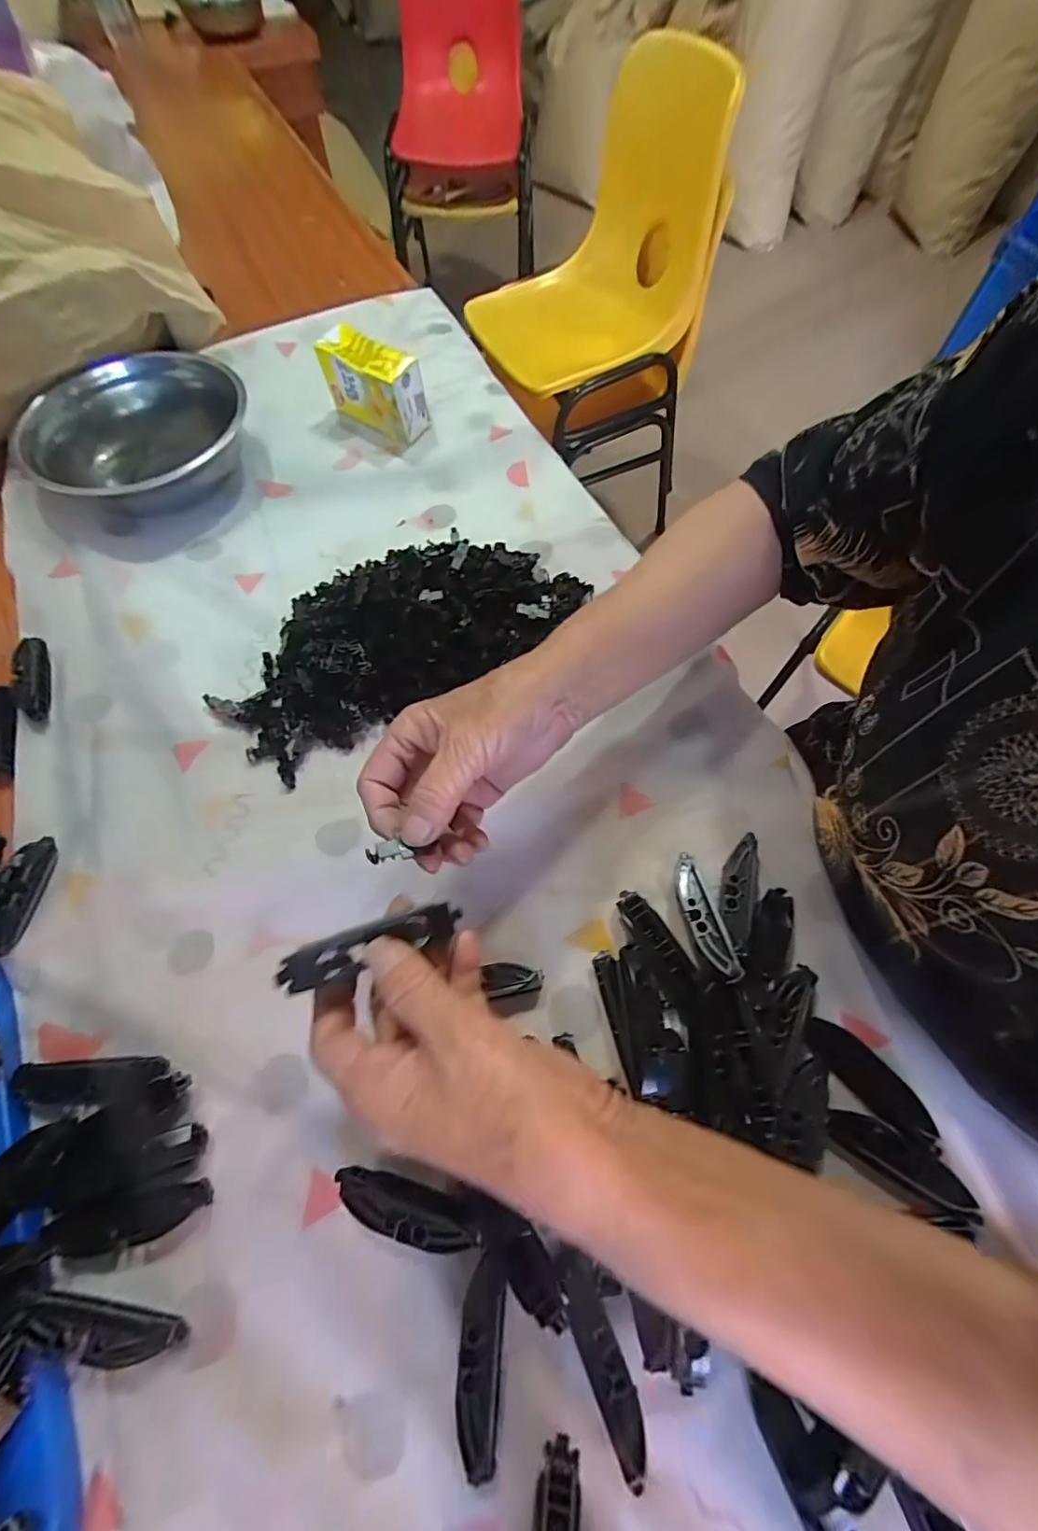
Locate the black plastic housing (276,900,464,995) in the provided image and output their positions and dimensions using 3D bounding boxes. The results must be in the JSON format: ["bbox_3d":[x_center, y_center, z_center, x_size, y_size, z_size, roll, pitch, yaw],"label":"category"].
[{"bbox_3d":[-0.065,0.080,0.233,0.080,0.018,0.020,-14,64,-23],"label":"black plastic housing"}]

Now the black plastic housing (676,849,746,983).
[{"bbox_3d":[0.112,0.093,0.322,0.022,0.007,0.080,-10,51,-3],"label":"black plastic housing"}]

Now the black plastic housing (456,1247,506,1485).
[{"bbox_3d":[-0.018,0.279,0.246,0.019,0.010,0.073,3,65,3],"label":"black plastic housing"}]

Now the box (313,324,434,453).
[{"bbox_3d":[-0.152,-0.391,0.532,0.115,0.069,0.051,34,70,16],"label":"box"}]

